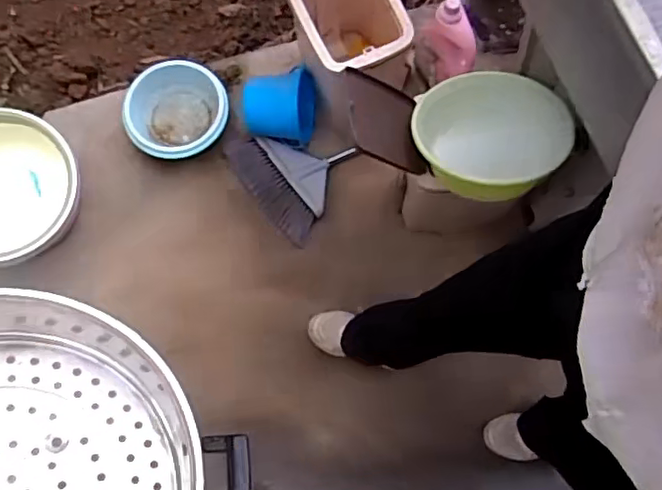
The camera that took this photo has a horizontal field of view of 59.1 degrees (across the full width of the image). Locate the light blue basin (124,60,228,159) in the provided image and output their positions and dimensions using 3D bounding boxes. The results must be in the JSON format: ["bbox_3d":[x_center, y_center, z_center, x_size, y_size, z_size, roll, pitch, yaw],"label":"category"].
[{"bbox_3d":[-0.406,-0.344,1.568,0.266,0.135,0.264,-17,74,-5],"label":"light blue basin"}]

